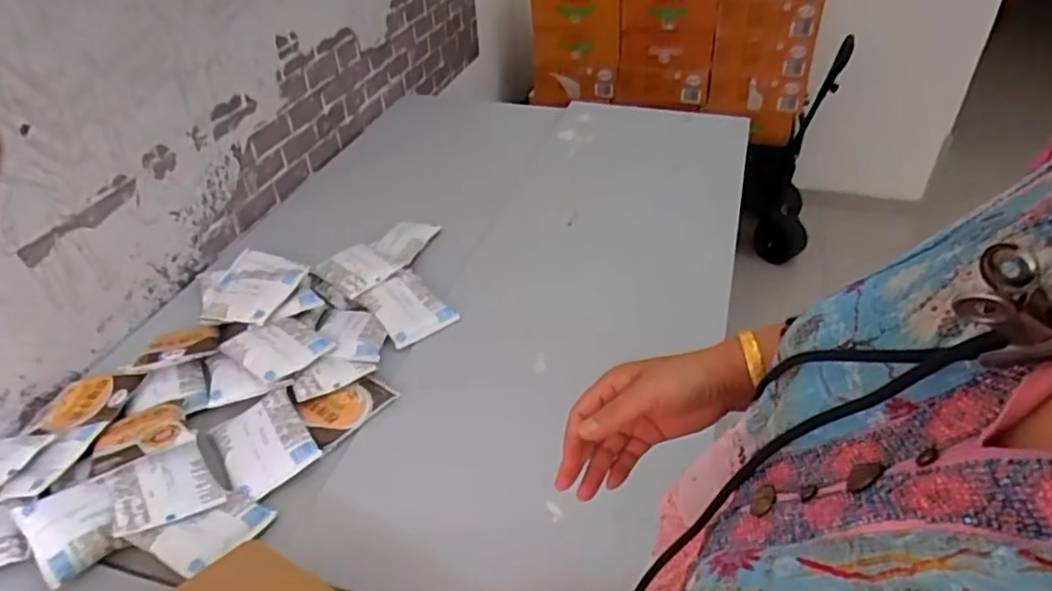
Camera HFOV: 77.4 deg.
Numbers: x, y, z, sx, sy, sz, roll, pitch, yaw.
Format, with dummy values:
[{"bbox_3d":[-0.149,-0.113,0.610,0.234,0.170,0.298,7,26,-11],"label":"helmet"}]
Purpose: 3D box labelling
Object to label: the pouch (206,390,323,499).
[{"bbox_3d":[-0.297,0.163,0.744,0.093,0.019,0.121,-26,43,-26],"label":"pouch"}]

